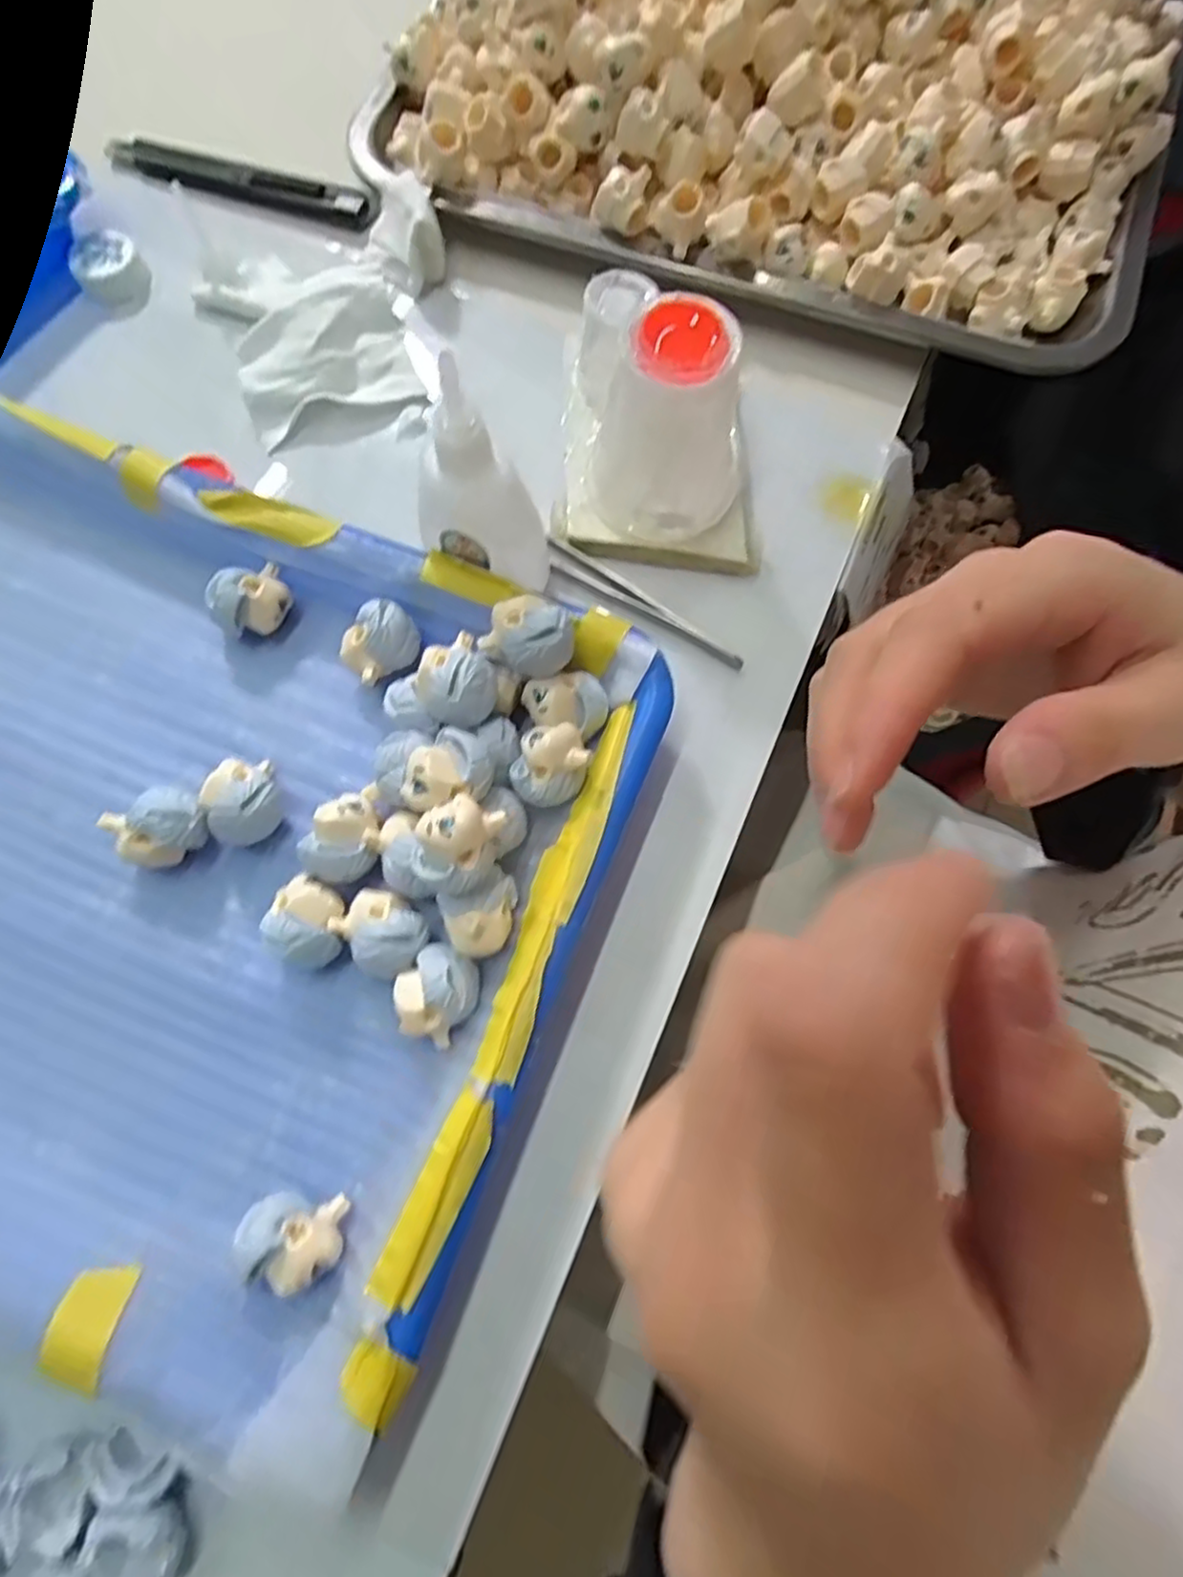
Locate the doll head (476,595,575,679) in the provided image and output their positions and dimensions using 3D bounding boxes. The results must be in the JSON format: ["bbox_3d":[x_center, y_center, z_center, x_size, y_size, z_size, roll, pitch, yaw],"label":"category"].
[{"bbox_3d":[-0.020,-0.047,0.226,0.030,0.023,0.019,25,76,6],"label":"doll head"}]

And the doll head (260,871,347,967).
[{"bbox_3d":[-0.088,0.042,0.219,0.026,0.024,0.022,37,77,9],"label":"doll head"}]

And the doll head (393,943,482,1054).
[{"bbox_3d":[-0.047,0.062,0.213,0.023,0.023,0.026,39,78,9],"label":"doll head"}]

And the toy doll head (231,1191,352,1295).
[{"bbox_3d":[-0.083,0.126,0.196,0.026,0.022,0.020,8,75,2],"label":"toy doll head"}]

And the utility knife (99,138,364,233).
[{"bbox_3d":[-0.167,-0.287,0.329,0.131,0.011,0.015,19,75,5],"label":"utility knife"}]

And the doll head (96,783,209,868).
[{"bbox_3d":[-0.138,0.013,0.227,0.026,0.022,0.022,-33,78,-9],"label":"doll head"}]

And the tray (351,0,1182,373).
[{"bbox_3d":[0.088,-0.327,0.312,0.347,0.062,0.237,22,76,5],"label":"tray"}]

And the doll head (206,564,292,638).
[{"bbox_3d":[-0.123,-0.067,0.253,0.026,0.021,0.021,-22,76,-7],"label":"doll head"}]

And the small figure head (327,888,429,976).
[{"bbox_3d":[-0.065,0.045,0.219,0.021,0.022,0.027,-43,79,-11],"label":"small figure head"}]

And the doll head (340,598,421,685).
[{"bbox_3d":[-0.075,-0.051,0.249,0.027,0.020,0.023,-31,77,-9],"label":"doll head"}]

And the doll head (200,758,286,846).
[{"bbox_3d":[-0.114,0.005,0.231,0.023,0.021,0.027,-39,79,-10],"label":"doll head"}]

